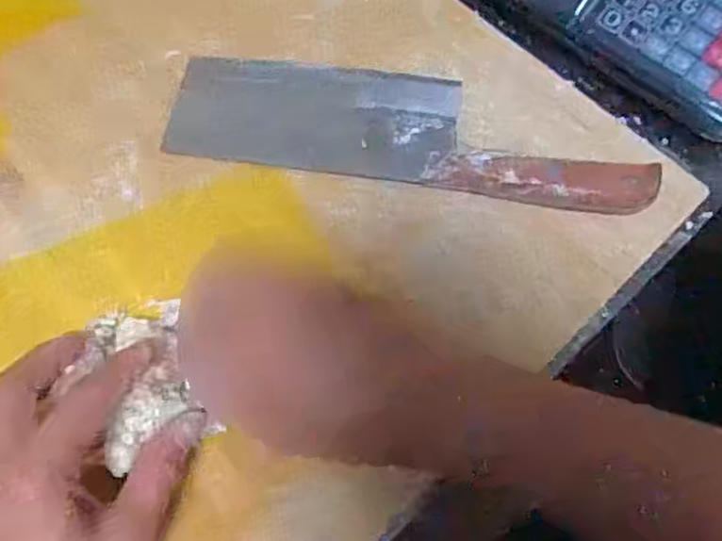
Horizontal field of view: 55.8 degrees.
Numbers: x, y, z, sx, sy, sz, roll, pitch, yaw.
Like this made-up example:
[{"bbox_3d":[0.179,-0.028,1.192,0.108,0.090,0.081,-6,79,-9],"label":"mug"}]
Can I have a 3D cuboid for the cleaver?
[{"bbox_3d":[0.029,-0.096,0.425,0.295,0.032,0.083,11,67,3],"label":"cleaver"}]

